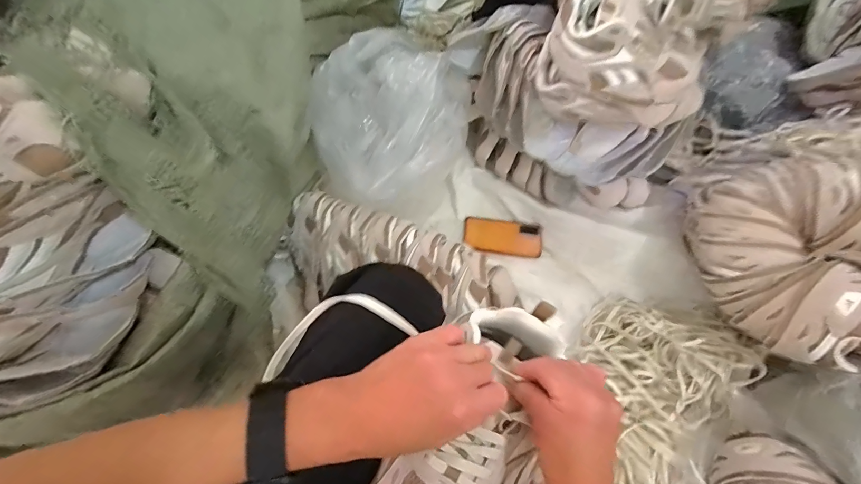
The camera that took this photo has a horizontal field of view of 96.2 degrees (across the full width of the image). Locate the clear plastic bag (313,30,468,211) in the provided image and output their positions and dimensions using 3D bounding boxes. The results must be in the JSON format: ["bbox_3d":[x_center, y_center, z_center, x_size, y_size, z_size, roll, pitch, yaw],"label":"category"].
[{"bbox_3d":[-0.070,-0.263,0.748,0.279,0.160,0.365,31,67,15],"label":"clear plastic bag"}]

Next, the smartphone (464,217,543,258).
[{"bbox_3d":[0.157,-0.011,0.835,0.166,0.014,0.076,7,63,3],"label":"smartphone"}]

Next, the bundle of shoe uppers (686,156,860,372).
[{"bbox_3d":[0.669,0.011,0.598,0.422,0.170,0.361,-13,57,24],"label":"bundle of shoe uppers"}]

